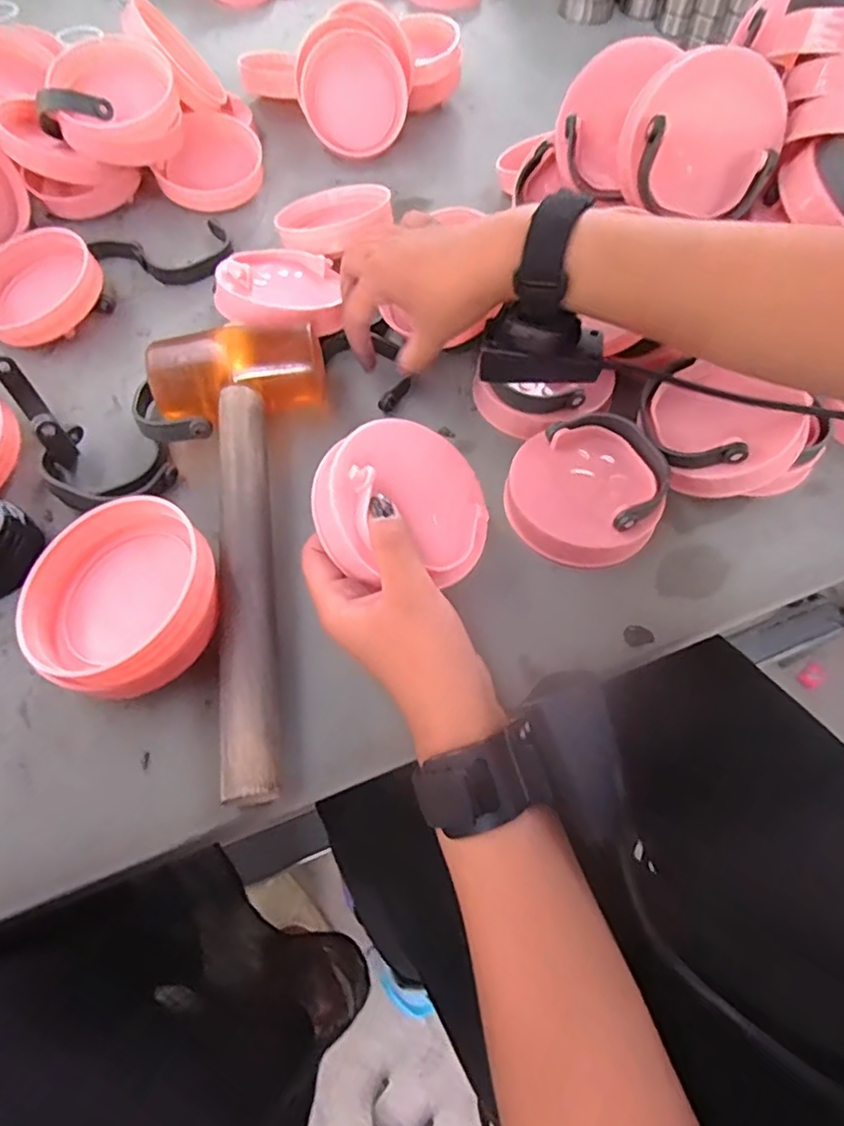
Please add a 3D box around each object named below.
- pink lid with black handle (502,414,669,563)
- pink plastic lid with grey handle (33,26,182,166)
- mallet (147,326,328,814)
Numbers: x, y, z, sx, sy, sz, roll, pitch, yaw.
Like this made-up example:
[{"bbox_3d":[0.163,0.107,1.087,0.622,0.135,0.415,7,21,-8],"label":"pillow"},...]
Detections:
[{"bbox_3d":[0.101,-0.048,0.373,0.088,0.032,0.097,18,62,8],"label":"pink lid with black handle"},{"bbox_3d":[-0.251,-0.372,0.482,0.103,0.037,0.093,-15,93,-23],"label":"pink plastic lid with grey handle"},{"bbox_3d":[-0.094,-0.021,0.343,0.104,0.039,0.294,-10,62,-7],"label":"mallet"}]

